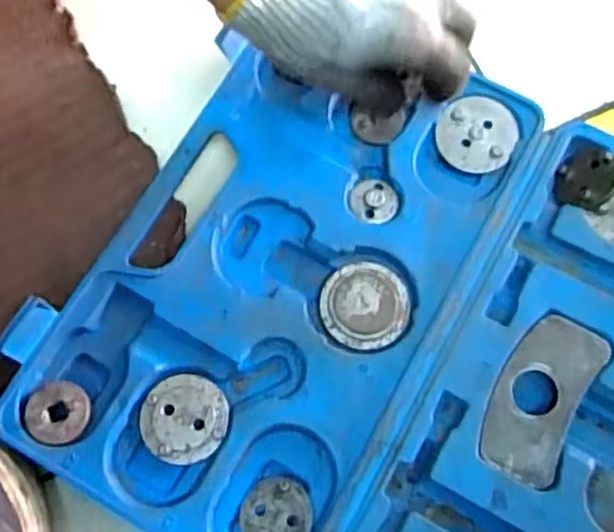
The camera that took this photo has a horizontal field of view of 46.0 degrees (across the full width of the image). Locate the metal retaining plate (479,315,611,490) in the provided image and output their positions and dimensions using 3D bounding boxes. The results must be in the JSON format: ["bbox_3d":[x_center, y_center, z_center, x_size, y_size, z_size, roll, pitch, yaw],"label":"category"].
[{"bbox_3d":[0.133,0.073,0.411,0.048,0.005,0.096,28,75,11],"label":"metal retaining plate"}]

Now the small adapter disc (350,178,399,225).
[{"bbox_3d":[0.042,-0.041,0.460,0.030,0.006,0.030,-1,72,2],"label":"small adapter disc"}]

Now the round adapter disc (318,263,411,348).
[{"bbox_3d":[0.035,0.022,0.436,0.052,0.010,0.052,-1,72,2],"label":"round adapter disc"}]

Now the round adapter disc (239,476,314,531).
[{"bbox_3d":[-0.017,0.137,0.397,0.039,0.008,0.041,-1,72,2],"label":"round adapter disc"}]

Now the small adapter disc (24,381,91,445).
[{"bbox_3d":[-0.145,0.084,0.419,0.036,0.006,0.035,-1,72,2],"label":"small adapter disc"}]

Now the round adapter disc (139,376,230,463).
[{"bbox_3d":[-0.070,0.086,0.410,0.049,0.004,0.048,-1,72,2],"label":"round adapter disc"}]

